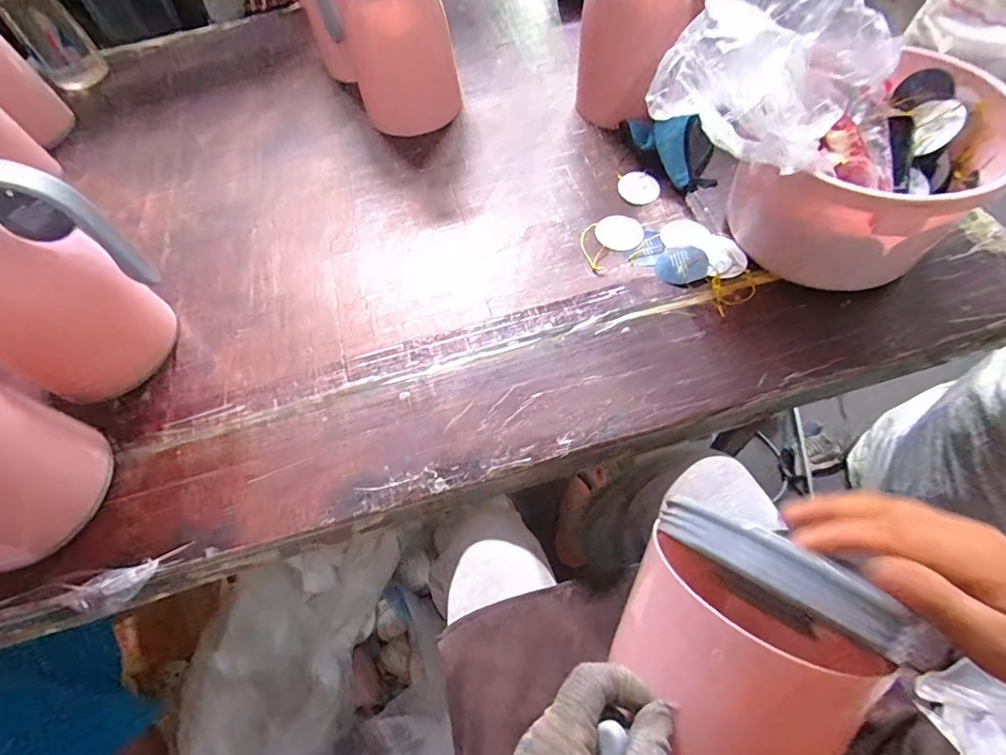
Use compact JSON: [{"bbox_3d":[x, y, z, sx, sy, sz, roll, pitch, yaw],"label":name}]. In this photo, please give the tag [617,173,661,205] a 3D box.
[{"bbox_3d":[0.166,-0.232,0.610,0.049,0.004,0.050,-3,60,5],"label":"tag"}]

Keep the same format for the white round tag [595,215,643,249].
[{"bbox_3d":[0.134,-0.168,0.575,0.054,0.005,0.048,17,63,15],"label":"white round tag"}]

